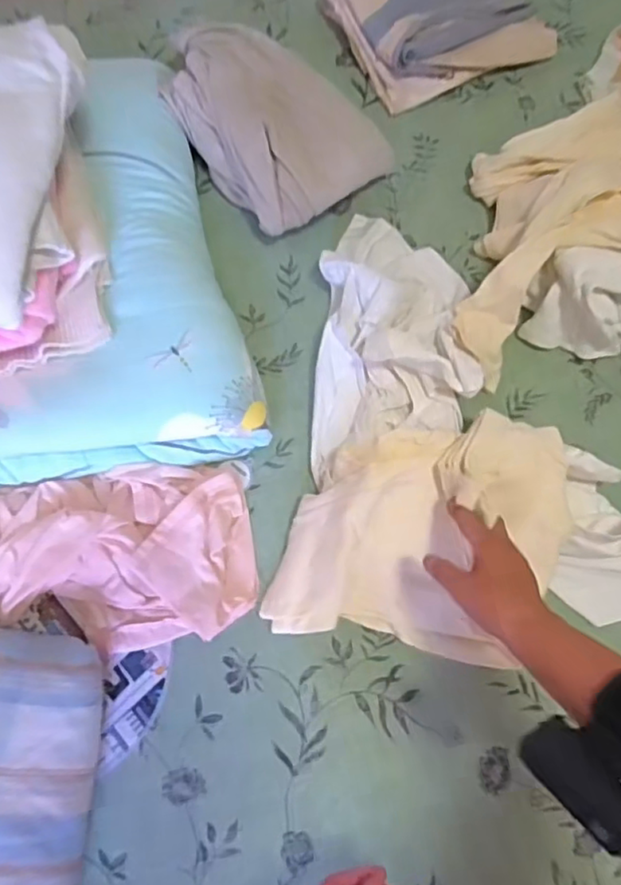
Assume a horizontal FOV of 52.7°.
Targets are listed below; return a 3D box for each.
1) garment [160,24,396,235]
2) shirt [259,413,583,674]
[{"bbox_3d":[-0.055,-0.405,0.760,0.190,0.082,0.303,-39,76,-10],"label":"garment"},{"bbox_3d":[0.111,0.081,0.603,0.262,0.095,0.226,8,73,1],"label":"shirt"}]

